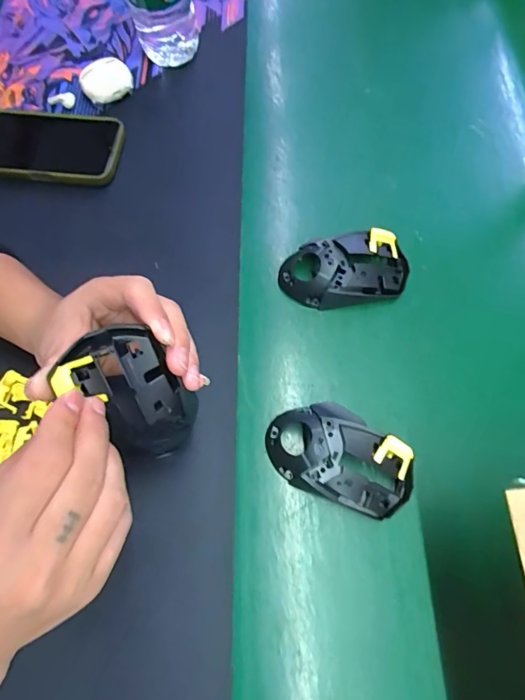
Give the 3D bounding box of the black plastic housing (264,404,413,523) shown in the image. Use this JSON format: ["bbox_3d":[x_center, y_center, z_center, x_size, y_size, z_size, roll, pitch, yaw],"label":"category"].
[{"bbox_3d":[0.061,0.085,0.351,0.115,0.033,0.065,25,72,8],"label":"black plastic housing"}]

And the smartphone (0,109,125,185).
[{"bbox_3d":[-0.230,-0.208,0.453,0.170,0.017,0.086,4,70,1],"label":"smartphone"}]

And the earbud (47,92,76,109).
[{"bbox_3d":[-0.216,-0.268,0.475,0.032,0.011,0.014,6,70,2],"label":"earbud"}]

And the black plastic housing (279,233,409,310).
[{"bbox_3d":[0.075,-0.071,0.406,0.115,0.031,0.061,-11,71,-5],"label":"black plastic housing"}]

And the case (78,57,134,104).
[{"bbox_3d":[-0.166,-0.285,0.475,0.052,0.022,0.042,-22,72,-8],"label":"case"}]

